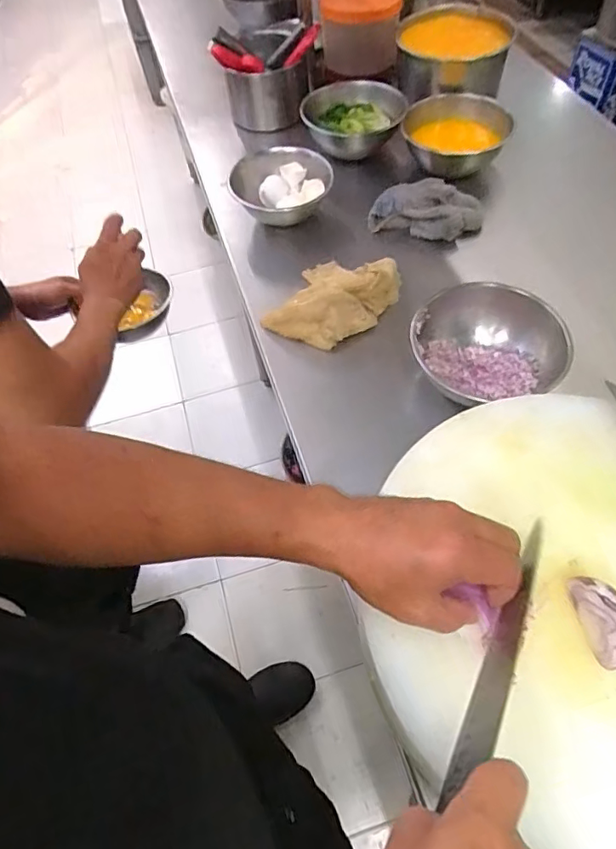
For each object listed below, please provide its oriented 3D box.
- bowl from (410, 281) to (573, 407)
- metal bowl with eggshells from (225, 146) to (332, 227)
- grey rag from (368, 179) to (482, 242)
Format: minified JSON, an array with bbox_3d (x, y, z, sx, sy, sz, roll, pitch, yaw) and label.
[{"bbox_3d":[0.198,-0.091,0.622,0.158,0.077,0.150,-2,58,3],"label":"bowl"},{"bbox_3d":[-0.045,-0.376,0.843,0.150,0.075,0.156,-2,58,3],"label":"metal bowl with eggshells"},{"bbox_3d":[0.181,-0.331,0.809,0.159,0.051,0.087,15,60,13],"label":"grey rag"}]

